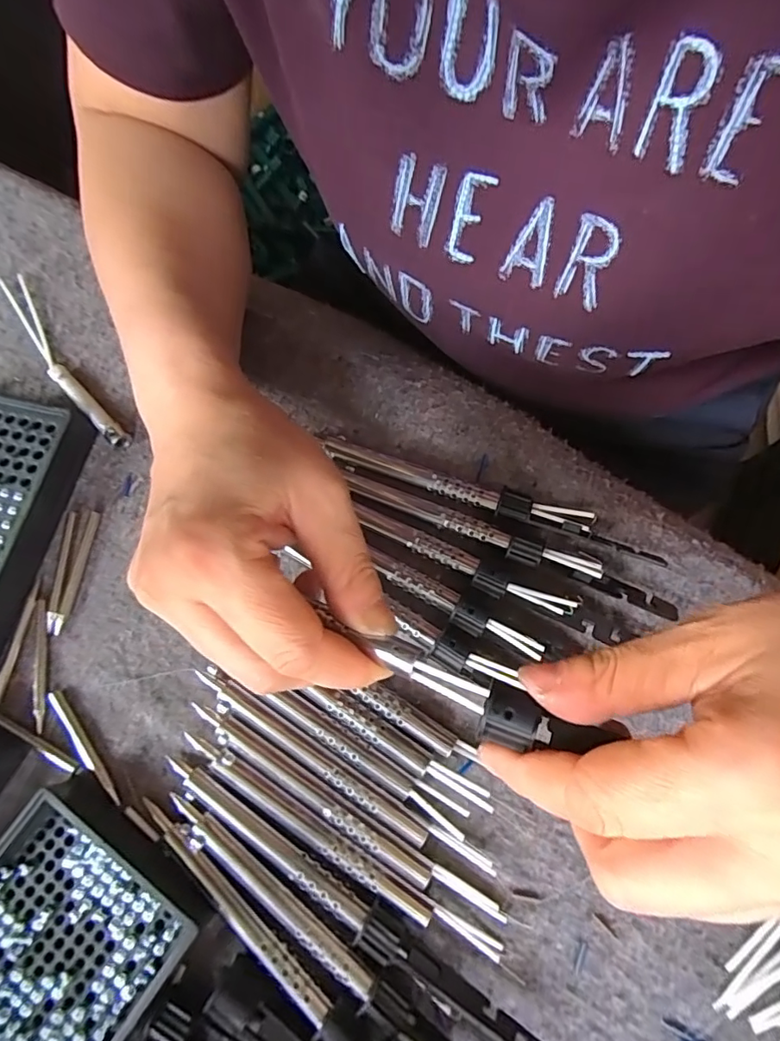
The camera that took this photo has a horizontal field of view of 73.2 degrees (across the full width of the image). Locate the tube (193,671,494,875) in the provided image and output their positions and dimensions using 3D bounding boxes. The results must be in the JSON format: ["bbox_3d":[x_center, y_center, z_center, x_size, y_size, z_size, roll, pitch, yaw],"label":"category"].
[{"bbox_3d":[-0.025,0.113,0.237,0.154,0.007,0.012,30,76,9],"label":"tube"}]

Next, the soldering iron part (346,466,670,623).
[{"bbox_3d":[0.056,0.009,0.261,0.171,0.010,0.015,21,75,6],"label":"soldering iron part"}]

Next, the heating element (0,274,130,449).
[{"bbox_3d":[-0.194,-0.096,0.304,0.015,0.009,0.143,-36,77,-9],"label":"heating element"}]

